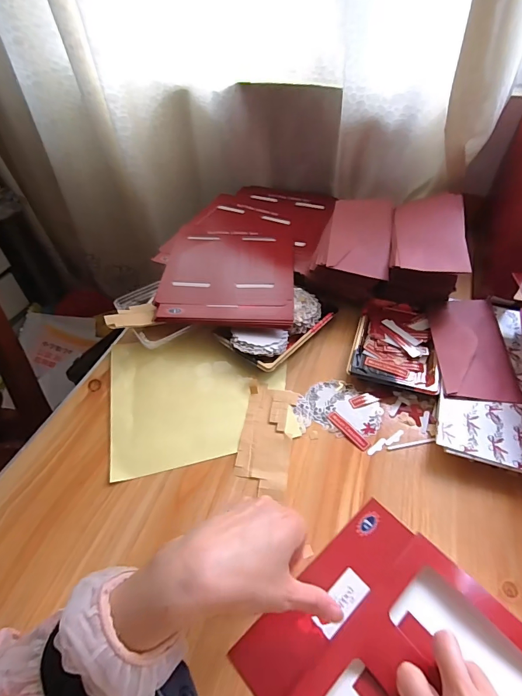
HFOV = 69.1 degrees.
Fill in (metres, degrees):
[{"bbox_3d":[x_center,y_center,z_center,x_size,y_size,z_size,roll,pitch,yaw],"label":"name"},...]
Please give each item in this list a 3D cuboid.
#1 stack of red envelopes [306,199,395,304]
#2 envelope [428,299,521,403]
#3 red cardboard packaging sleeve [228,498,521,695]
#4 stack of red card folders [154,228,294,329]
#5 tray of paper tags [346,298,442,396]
[{"bbox_3d":[0.151,-0.159,0.607,0.113,0.065,0.204,15,50,15],"label":"stack of red envelopes"},{"bbox_3d":[0.283,-0.007,0.508,0.093,0.013,0.178,5,48,7],"label":"envelope"},{"bbox_3d":[0.122,0.262,0.290,0.194,0.022,0.229,-35,55,-26],"label":"red cardboard packaging sleeve"},{"bbox_3d":[-0.051,-0.128,0.619,0.203,0.023,0.245,2,47,2],"label":"stack of red card folders"},{"bbox_3d":[0.189,-0.006,0.532,0.110,0.023,0.156,13,50,14],"label":"tray of paper tags"}]

